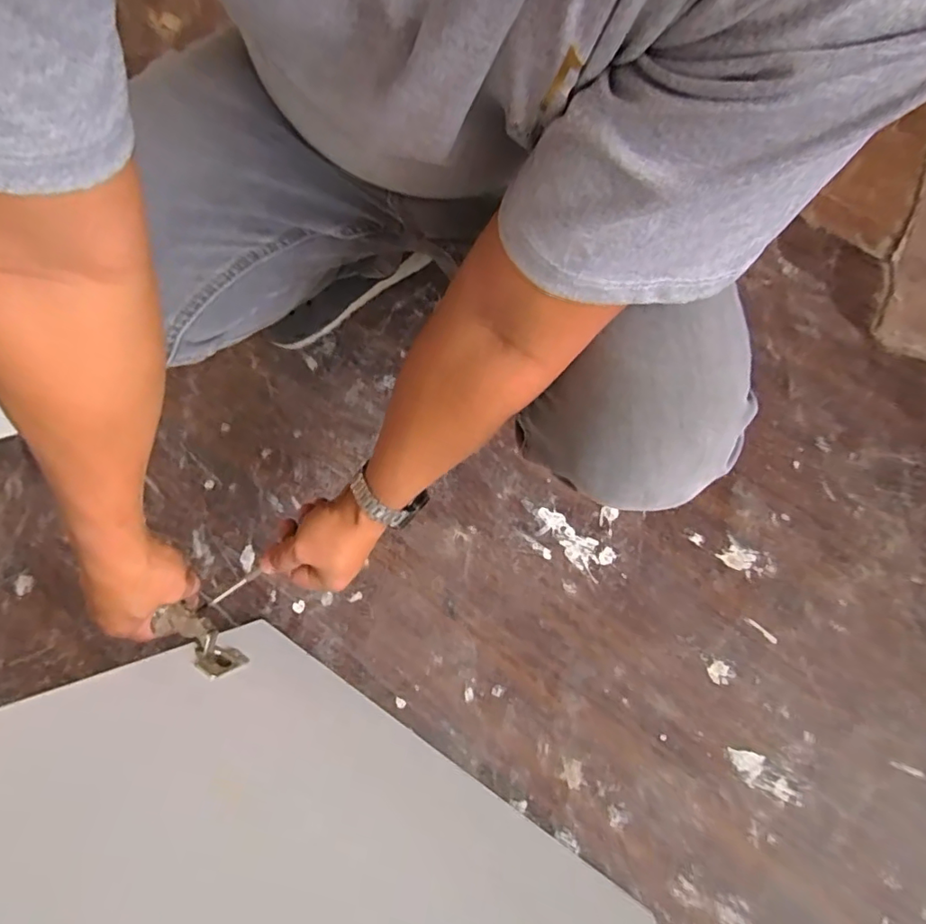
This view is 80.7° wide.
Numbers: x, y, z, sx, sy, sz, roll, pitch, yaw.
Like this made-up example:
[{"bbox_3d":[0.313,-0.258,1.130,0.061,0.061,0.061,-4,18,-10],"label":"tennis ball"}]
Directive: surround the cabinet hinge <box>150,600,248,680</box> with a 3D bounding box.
[{"bbox_3d":[-0.237,0.162,0.490,0.082,0.050,0.029,41,79,-2],"label":"cabinet hinge"}]

